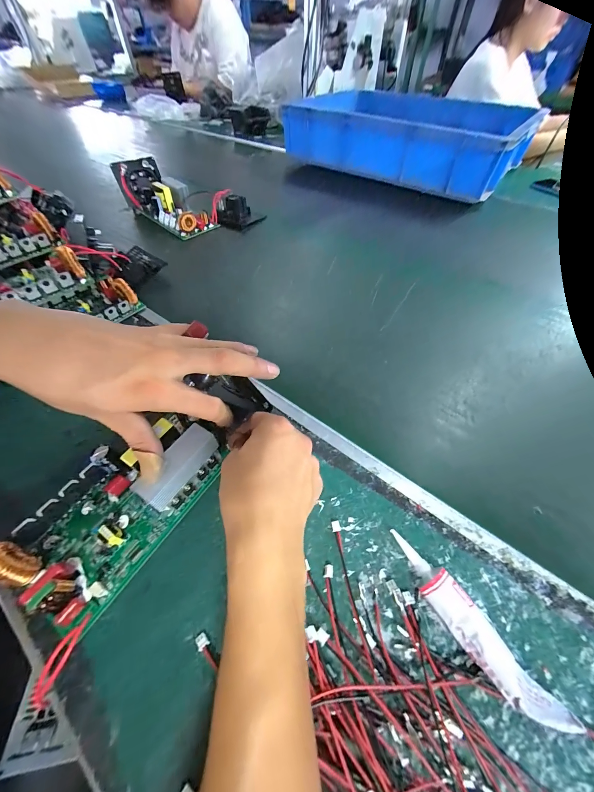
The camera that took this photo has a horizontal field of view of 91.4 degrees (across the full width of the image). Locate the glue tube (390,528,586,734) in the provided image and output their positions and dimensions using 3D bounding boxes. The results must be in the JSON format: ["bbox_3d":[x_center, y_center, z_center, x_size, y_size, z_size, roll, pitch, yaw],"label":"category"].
[{"bbox_3d":[0.115,0.154,0.202,0.026,0.034,0.123,-31,59,-20],"label":"glue tube"}]

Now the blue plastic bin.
[{"bbox_3d":[0.307,-0.736,0.823,0.640,0.128,0.419,32,60,22],"label":"blue plastic bin"}]

